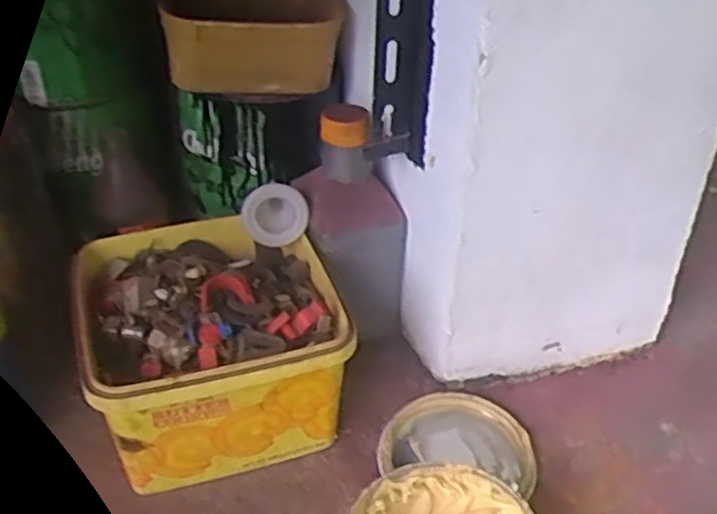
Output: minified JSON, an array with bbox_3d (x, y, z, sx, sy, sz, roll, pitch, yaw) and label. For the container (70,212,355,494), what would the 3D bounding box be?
[{"bbox_3d":[-0.116,0.063,0.608,0.175,0.129,0.193,-11,39,-15],"label":"container"}]

